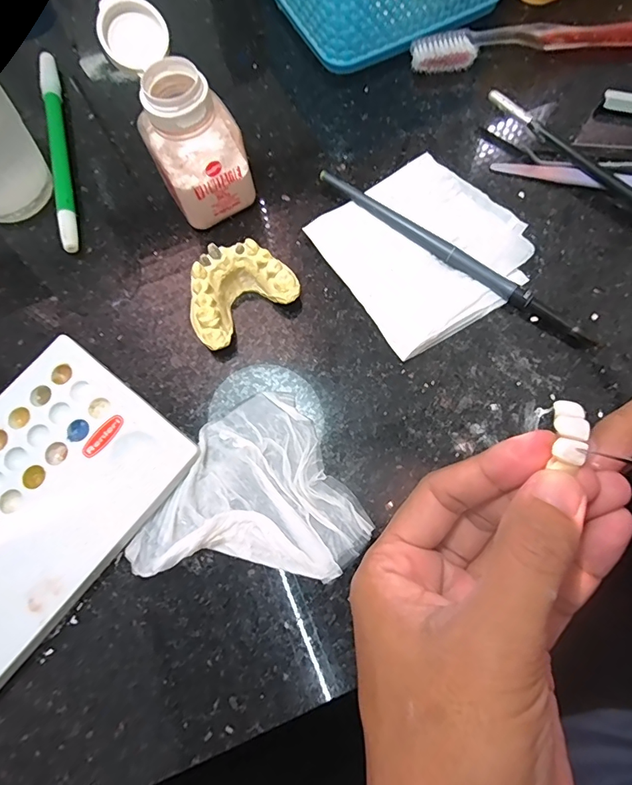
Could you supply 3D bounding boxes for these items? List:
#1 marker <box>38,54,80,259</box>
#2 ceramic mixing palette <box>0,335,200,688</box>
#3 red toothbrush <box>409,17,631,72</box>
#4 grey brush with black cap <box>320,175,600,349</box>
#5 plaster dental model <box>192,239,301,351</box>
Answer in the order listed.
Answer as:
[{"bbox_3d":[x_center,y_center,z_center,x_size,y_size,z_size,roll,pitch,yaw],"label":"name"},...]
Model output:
[{"bbox_3d":[-0.150,-0.144,0.257,0.009,0.011,0.144,-15,74,-2],"label":"marker"},{"bbox_3d":[-0.135,0.056,0.195,0.092,0.014,0.150,37,79,11],"label":"ceramic mixing palette"},{"bbox_3d":[0.150,-0.214,0.262,0.184,0.013,0.020,-6,74,1],"label":"red toothbrush"},{"bbox_3d":[0.070,-0.072,0.227,0.162,0.008,0.009,38,79,12],"label":"grey brush with black cap"},{"bbox_3d":[-0.039,-0.050,0.217,0.054,0.026,0.037,-35,76,-8],"label":"plaster dental model"}]

